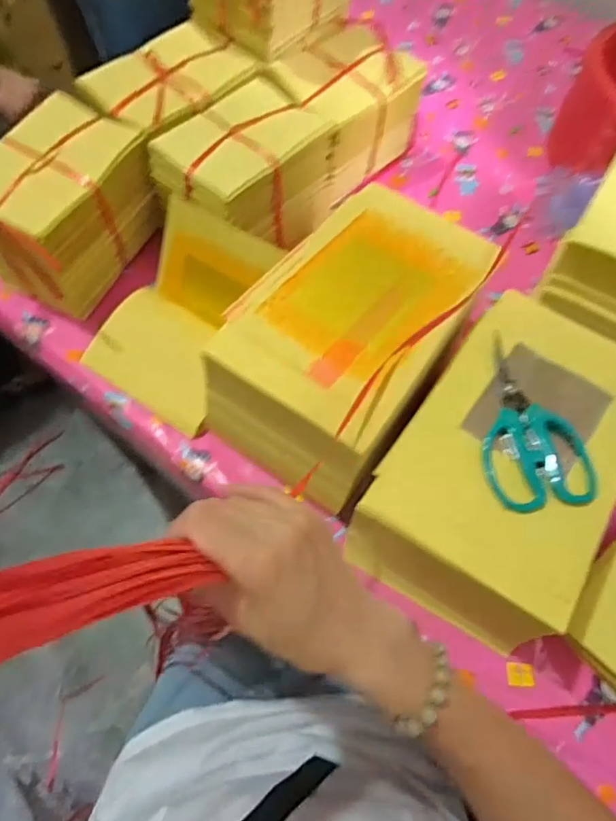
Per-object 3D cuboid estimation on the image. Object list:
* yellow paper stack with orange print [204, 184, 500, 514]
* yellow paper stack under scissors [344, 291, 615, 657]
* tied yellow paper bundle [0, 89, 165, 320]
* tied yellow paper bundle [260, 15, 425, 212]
[{"bbox_3d":[0.041,-0.065,0.500,0.170,0.113,0.268,32,67,13],"label":"yellow paper stack with orange print"},{"bbox_3d":[0.170,0.049,0.468,0.168,0.113,0.277,32,67,13],"label":"yellow paper stack under scissors"},{"bbox_3d":[-0.259,-0.220,0.574,0.122,0.125,0.176,29,66,12],"label":"tied yellow paper bundle"},{"bbox_3d":[0.045,-0.376,0.667,0.136,0.126,0.186,39,69,16],"label":"tied yellow paper bundle"}]

